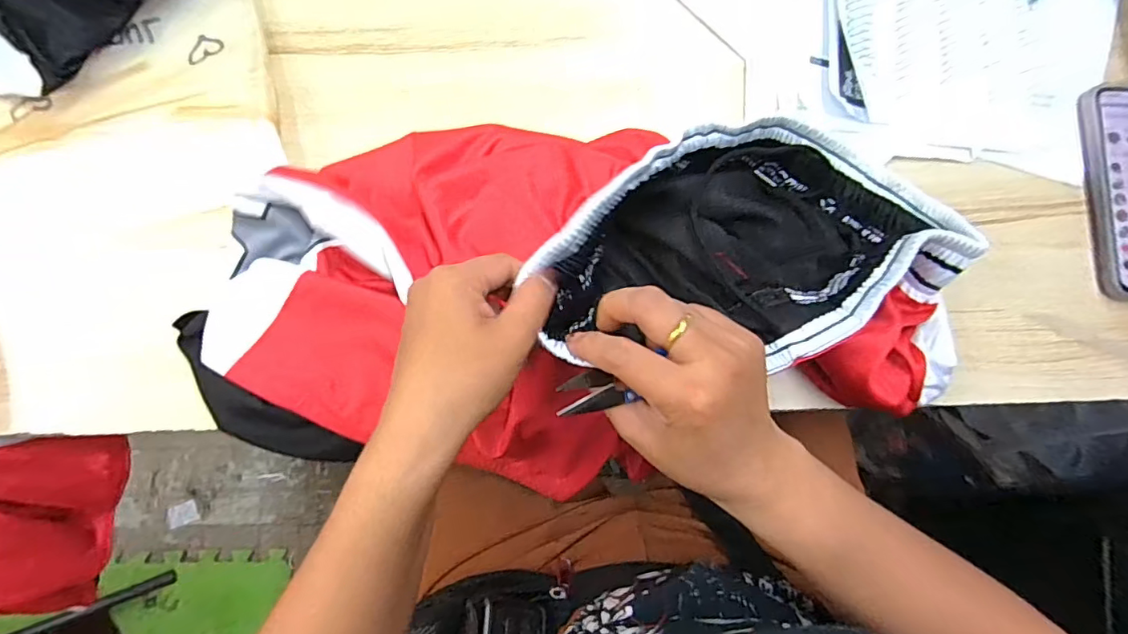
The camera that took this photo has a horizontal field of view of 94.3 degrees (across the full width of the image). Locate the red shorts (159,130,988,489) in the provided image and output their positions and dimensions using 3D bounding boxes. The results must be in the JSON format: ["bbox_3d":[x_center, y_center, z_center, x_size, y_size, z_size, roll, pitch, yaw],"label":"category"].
[{"bbox_3d":[0.010,-0.009,0.361,0.495,0.138,0.240,-5,79,2],"label":"red shorts"}]

